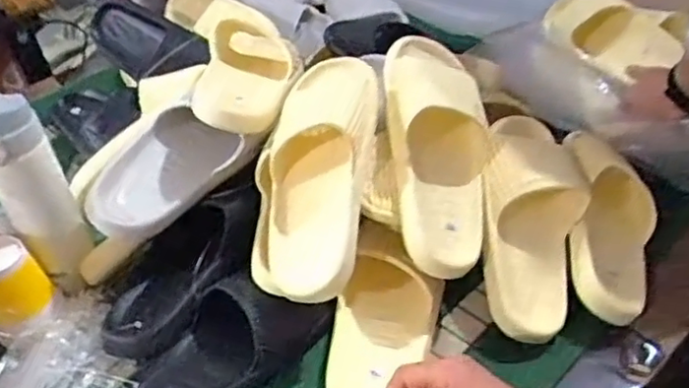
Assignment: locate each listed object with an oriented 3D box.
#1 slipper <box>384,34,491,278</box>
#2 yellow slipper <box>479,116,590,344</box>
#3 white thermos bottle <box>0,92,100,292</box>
[{"bbox_3d":[0.095,-0.046,0.652,0.099,0.069,0.250,-4,78,0],"label":"slipper"},{"bbox_3d":[0.189,0.025,0.671,0.096,0.058,0.233,2,74,8],"label":"yellow slipper"},{"bbox_3d":[-0.307,0.004,0.663,0.067,0.207,0.057,-26,44,-25],"label":"white thermos bottle"}]

